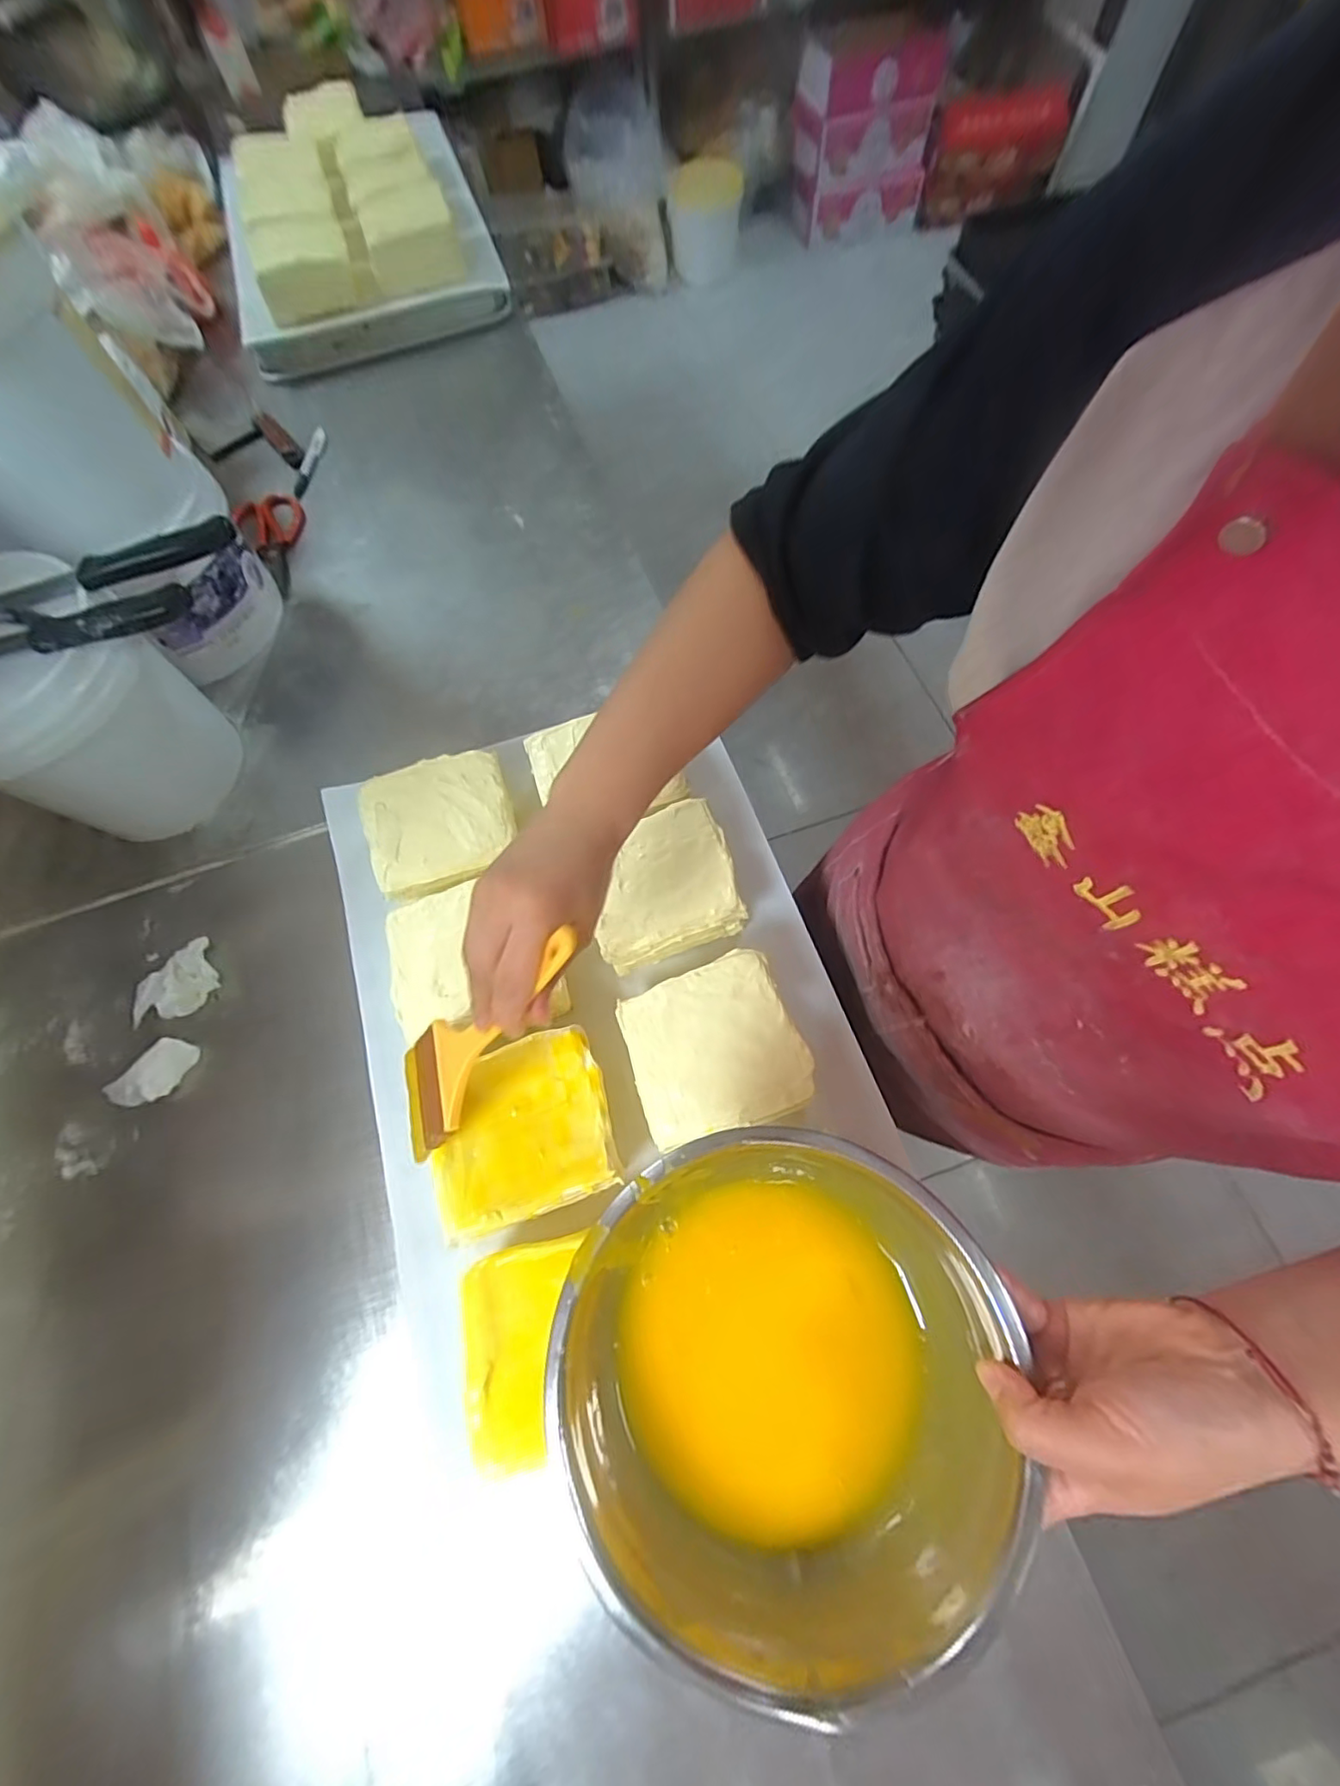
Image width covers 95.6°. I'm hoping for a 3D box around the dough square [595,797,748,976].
[{"bbox_3d":[-0.009,-0.008,0.532,0.126,0.051,0.127,-15,69,-3],"label":"dough square"}]

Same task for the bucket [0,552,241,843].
[{"bbox_3d":[-0.540,-0.164,0.556,0.178,0.179,0.188,-1,69,2],"label":"bucket"}]

